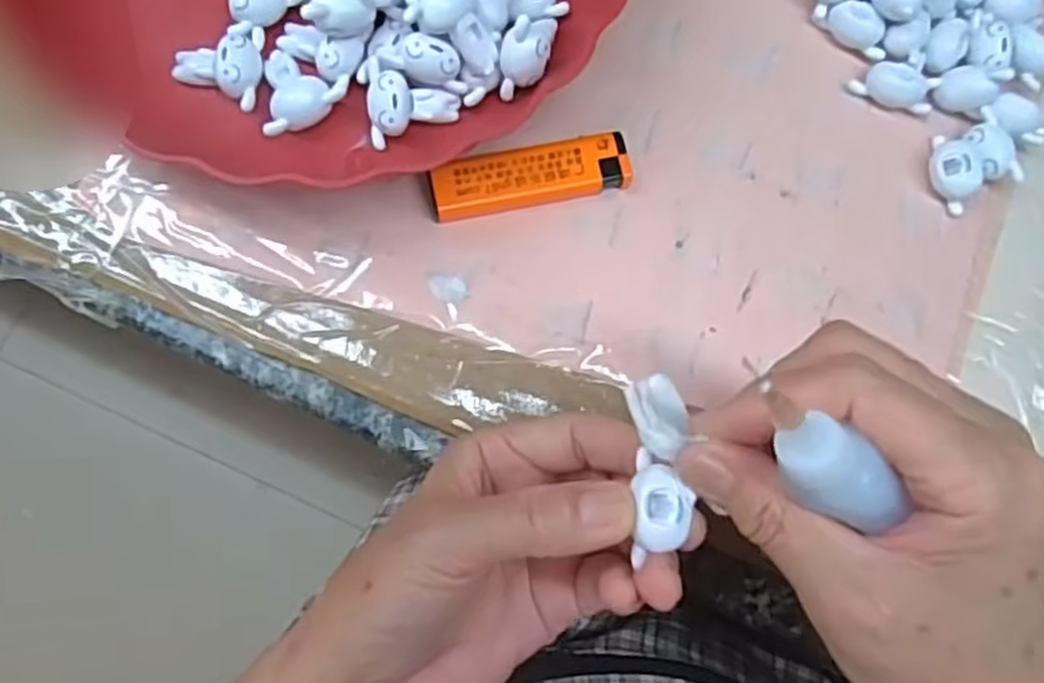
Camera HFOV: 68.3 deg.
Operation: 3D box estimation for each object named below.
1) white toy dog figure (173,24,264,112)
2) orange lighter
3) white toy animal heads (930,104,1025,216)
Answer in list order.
[{"bbox_3d":[-0.121,-0.111,0.303,0.034,0.014,0.033,10,82,-2],"label":"white toy dog figure"},{"bbox_3d":[0.003,-0.066,0.310,0.079,0.012,0.024,-11,84,-4],"label":"orange lighter"},{"bbox_3d":[0.188,-0.076,0.322,0.034,0.014,0.032,-26,85,-6],"label":"white toy animal heads"}]

